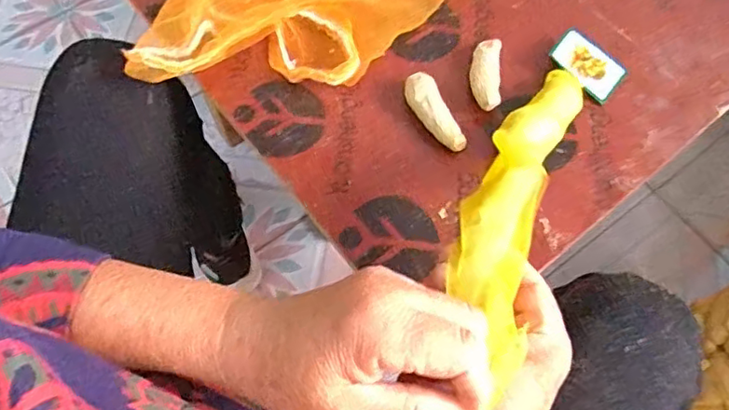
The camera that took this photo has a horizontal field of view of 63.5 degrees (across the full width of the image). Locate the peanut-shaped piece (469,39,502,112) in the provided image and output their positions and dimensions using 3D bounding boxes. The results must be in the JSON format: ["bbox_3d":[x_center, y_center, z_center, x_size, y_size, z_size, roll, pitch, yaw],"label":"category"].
[{"bbox_3d":[0.098,-0.104,0.481,0.024,0.021,0.065,5,66,1],"label":"peanut-shaped piece"}]

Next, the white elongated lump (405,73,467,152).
[{"bbox_3d":[0.054,-0.073,0.467,0.026,0.020,0.069,-25,68,-12],"label":"white elongated lump"}]

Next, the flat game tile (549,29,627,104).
[{"bbox_3d":[0.186,-0.117,0.491,0.060,0.004,0.043,40,68,1],"label":"flat game tile"}]

